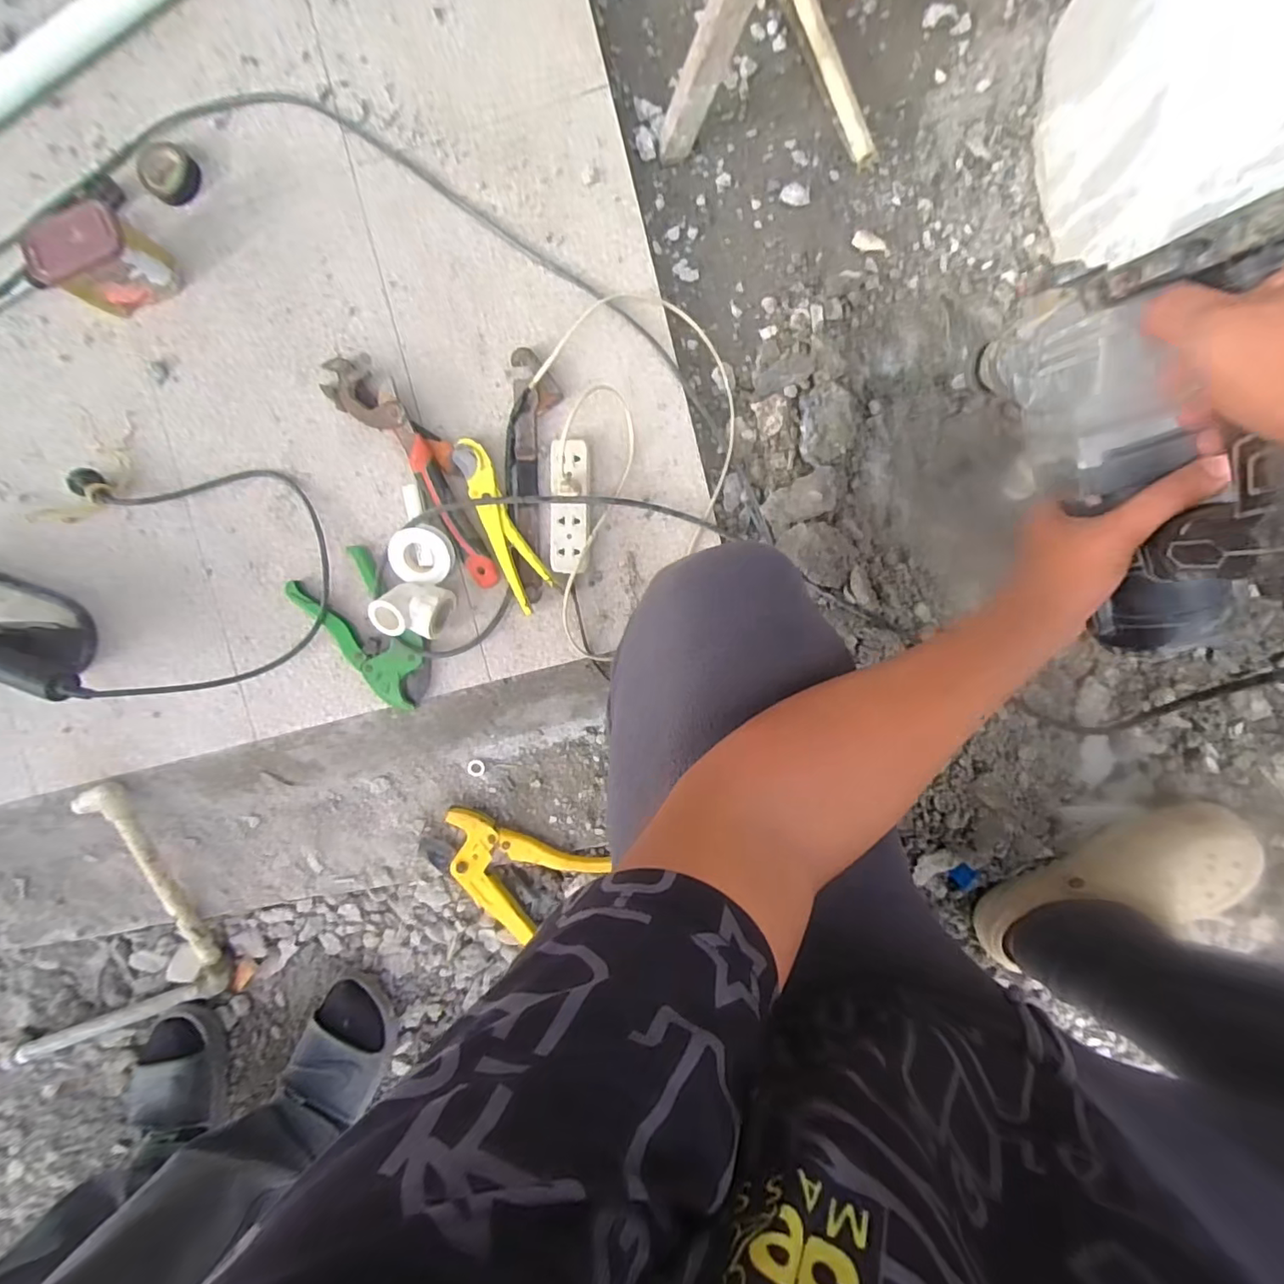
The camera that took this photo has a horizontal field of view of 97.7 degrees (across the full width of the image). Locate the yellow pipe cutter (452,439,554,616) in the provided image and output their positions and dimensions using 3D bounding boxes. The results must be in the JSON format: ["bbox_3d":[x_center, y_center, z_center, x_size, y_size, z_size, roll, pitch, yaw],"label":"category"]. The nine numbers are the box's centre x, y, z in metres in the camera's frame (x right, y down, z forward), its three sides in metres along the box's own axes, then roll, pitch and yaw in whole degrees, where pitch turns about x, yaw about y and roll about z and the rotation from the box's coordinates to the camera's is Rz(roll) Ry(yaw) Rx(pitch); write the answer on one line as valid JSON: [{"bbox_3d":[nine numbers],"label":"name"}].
[{"bbox_3d":[-0.156,-0.132,0.631,0.046,0.021,0.197,-23,92,4],"label":"yellow pipe cutter"}]

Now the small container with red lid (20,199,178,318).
[{"bbox_3d":[-0.575,-0.406,0.601,0.109,0.084,0.052,-25,92,4],"label":"small container with red lid"}]

